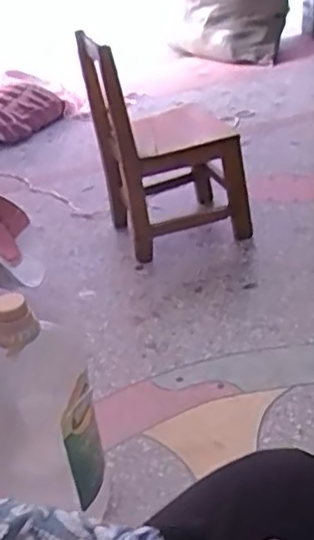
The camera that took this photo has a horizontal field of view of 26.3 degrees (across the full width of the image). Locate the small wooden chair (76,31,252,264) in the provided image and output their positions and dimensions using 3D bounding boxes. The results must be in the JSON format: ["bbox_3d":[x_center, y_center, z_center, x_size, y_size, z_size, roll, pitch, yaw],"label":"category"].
[{"bbox_3d":[0.021,-0.290,1.529,0.289,0.457,0.287,-18,33,-15],"label":"small wooden chair"}]

